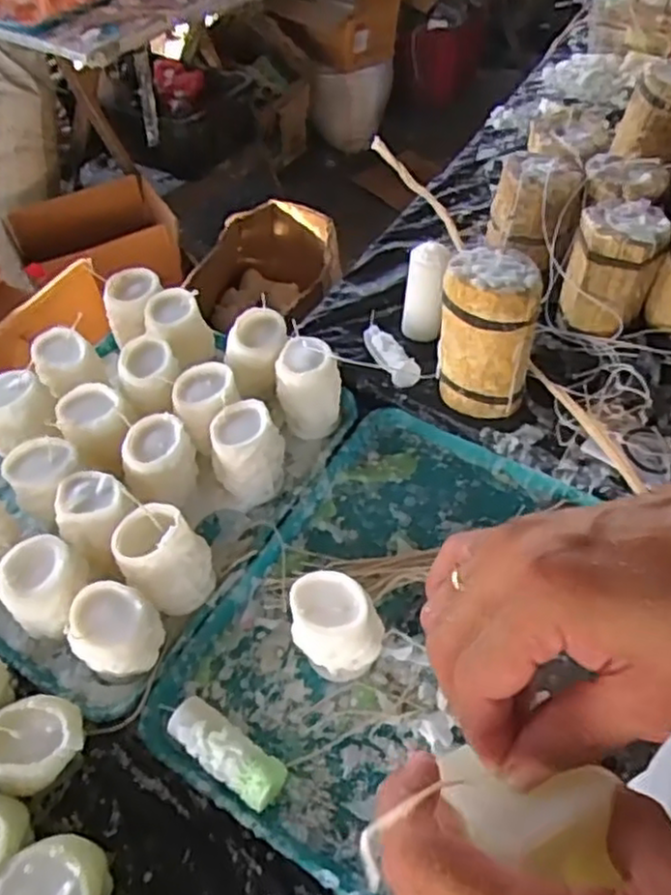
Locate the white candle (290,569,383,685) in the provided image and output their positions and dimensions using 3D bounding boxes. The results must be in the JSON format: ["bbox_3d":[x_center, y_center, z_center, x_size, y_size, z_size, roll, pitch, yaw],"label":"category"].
[{"bbox_3d":[0.001,0.160,0.625,0.077,0.099,0.065,-4,52,-2],"label":"white candle"}]

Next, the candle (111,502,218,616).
[{"bbox_3d":[-0.157,0.104,0.663,0.077,0.090,0.066,-20,54,-15],"label":"candle"}]

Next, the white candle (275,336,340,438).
[{"bbox_3d":[-0.029,-0.064,0.784,0.068,0.099,0.067,-5,52,-3],"label":"white candle"}]

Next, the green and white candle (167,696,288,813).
[{"bbox_3d":[-0.090,0.257,0.597,0.107,0.045,0.039,30,58,22],"label":"green and white candle"}]

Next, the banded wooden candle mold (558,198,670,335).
[{"bbox_3d":[0.310,-0.201,0.797,0.093,0.116,0.092,20,55,16],"label":"banded wooden candle mold"}]

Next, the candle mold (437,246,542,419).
[{"bbox_3d":[0.155,-0.116,0.738,0.094,0.157,0.090,8,52,7],"label":"candle mold"}]

